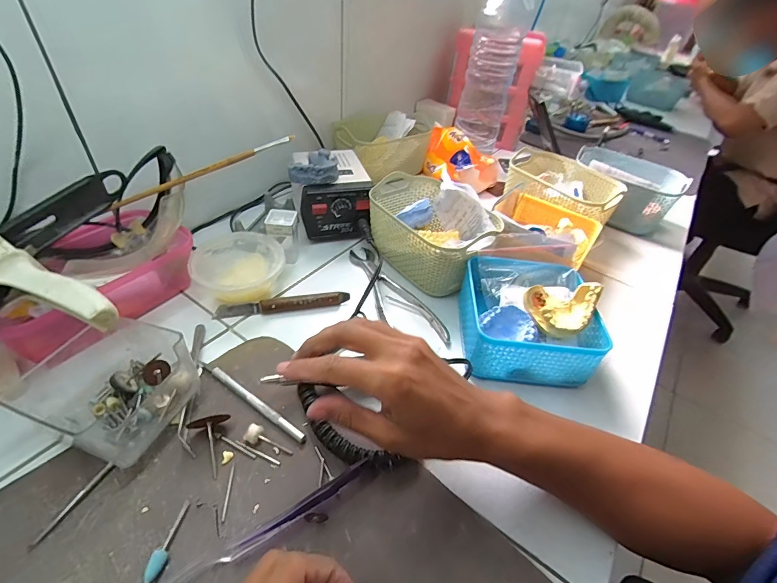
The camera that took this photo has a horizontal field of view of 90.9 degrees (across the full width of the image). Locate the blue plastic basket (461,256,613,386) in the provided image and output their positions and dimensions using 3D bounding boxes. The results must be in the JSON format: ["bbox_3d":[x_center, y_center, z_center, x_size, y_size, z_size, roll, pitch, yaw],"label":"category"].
[{"bbox_3d":[0.149,0.028,0.419,0.132,0.072,0.128,6,43,-2],"label":"blue plastic basket"}]

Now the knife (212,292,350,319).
[{"bbox_3d":[-0.120,0.015,0.442,0.148,0.012,0.017,-6,45,-14],"label":"knife"}]

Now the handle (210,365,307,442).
[{"bbox_3d":[-0.119,0.101,0.347,0.114,0.004,0.009,29,47,21],"label":"handle"}]

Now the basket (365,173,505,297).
[{"bbox_3d":[0.051,-0.086,0.507,0.117,0.083,0.181,-26,52,-31],"label":"basket"}]

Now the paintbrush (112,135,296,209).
[{"bbox_3d":[-0.188,-0.123,0.393,0.191,0.011,0.013,-23,48,-4],"label":"paintbrush"}]

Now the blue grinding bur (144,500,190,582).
[{"bbox_3d":[-0.153,0.171,0.265,0.009,0.008,0.050,6,43,-2],"label":"blue grinding bur"}]

